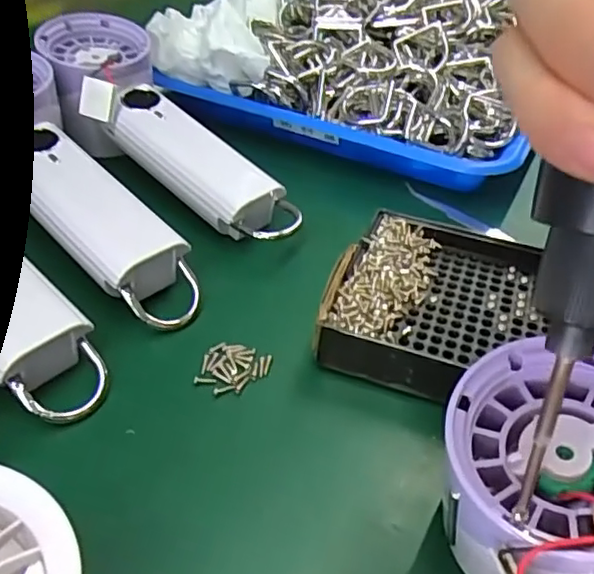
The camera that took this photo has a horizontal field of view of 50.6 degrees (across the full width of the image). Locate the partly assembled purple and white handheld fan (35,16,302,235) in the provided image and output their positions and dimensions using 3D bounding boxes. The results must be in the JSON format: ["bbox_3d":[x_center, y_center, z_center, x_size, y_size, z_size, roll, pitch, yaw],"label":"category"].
[{"bbox_3d":[-0.074,-0.089,0.339,0.072,0.055,0.191,-25,49,-29],"label":"partly assembled purple and white handheld fan"}]

